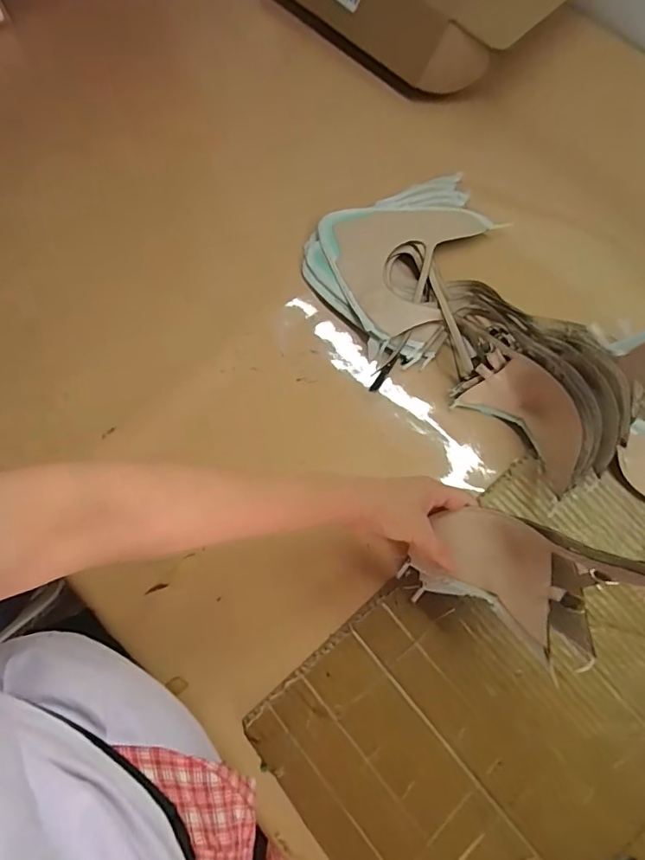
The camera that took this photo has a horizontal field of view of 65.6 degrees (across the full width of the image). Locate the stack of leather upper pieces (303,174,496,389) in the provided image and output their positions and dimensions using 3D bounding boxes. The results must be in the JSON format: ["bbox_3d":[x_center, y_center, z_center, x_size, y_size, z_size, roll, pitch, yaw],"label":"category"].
[{"bbox_3d":[0.109,-0.198,0.601,0.226,0.029,0.208,-29,74,-10],"label":"stack of leather upper pieces"}]

